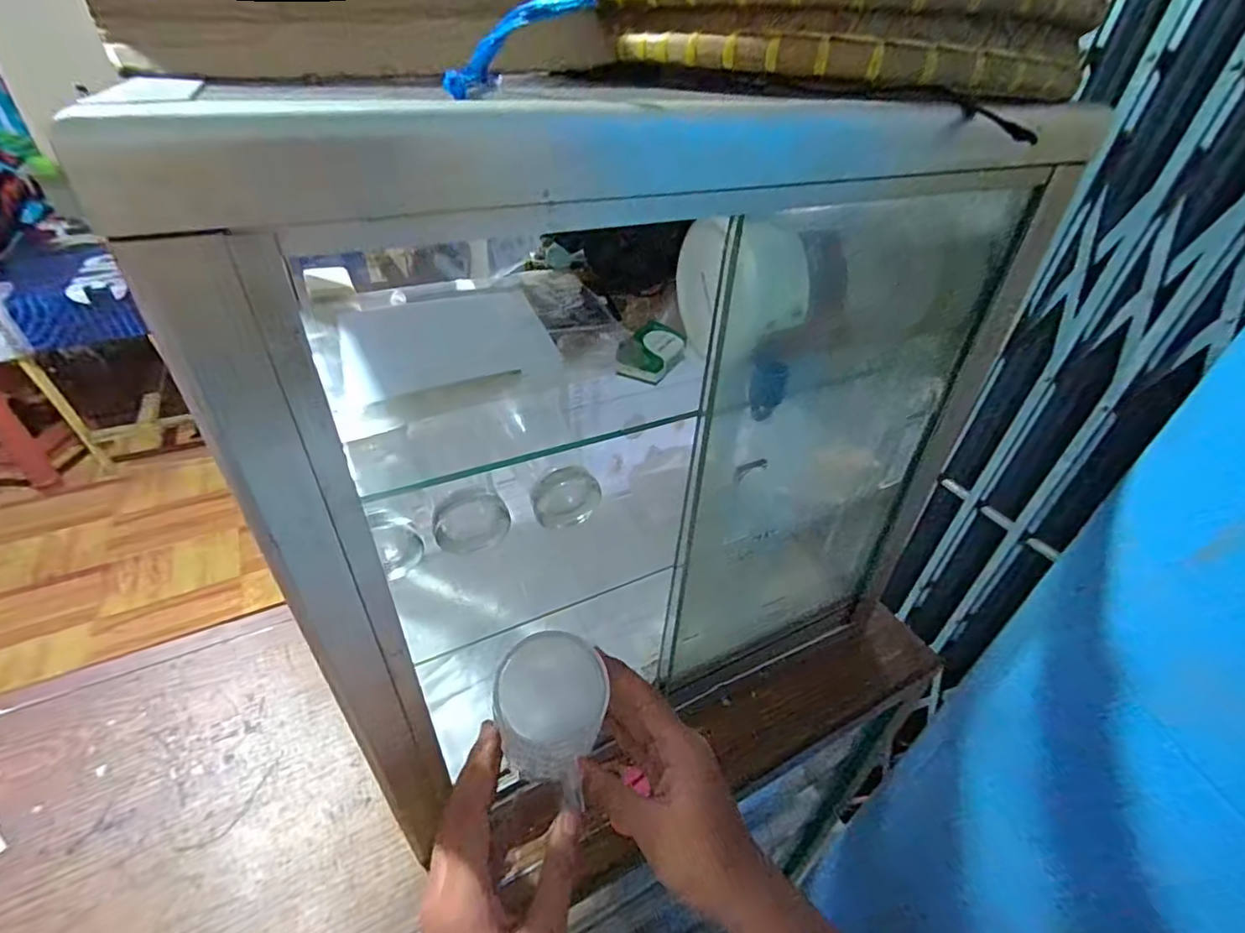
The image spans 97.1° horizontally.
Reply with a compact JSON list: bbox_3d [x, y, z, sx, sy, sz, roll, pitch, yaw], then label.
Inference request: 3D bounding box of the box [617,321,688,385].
[{"bbox_3d":[0.022,-0.078,0.378,0.034,0.023,0.044,23,41,23],"label":"box"}]

